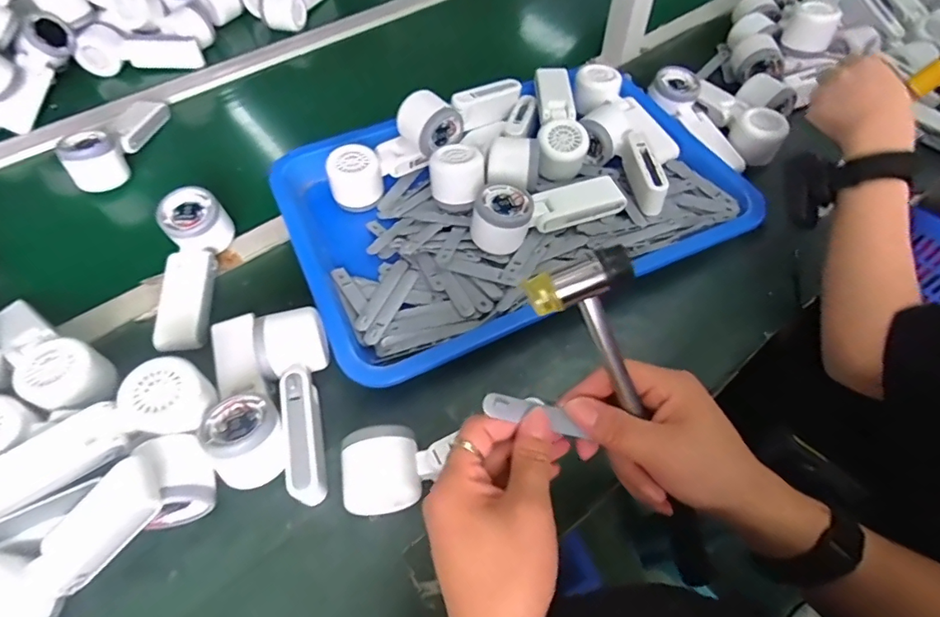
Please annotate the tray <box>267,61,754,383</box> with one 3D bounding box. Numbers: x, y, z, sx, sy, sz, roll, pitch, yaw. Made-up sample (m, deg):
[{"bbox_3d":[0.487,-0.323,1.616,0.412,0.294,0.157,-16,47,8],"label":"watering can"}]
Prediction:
[{"bbox_3d":[0.046,-0.131,0.550,0.468,0.063,0.311,-22,58,-14],"label":"tray"}]

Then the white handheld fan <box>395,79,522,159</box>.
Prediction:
[{"bbox_3d":[0.000,-0.232,0.578,0.167,0.048,0.052,-33,61,-20],"label":"white handheld fan"}]

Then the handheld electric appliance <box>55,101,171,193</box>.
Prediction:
[{"bbox_3d":[-0.443,-0.217,0.633,0.050,0.055,0.166,0,55,1],"label":"handheld electric appliance"}]

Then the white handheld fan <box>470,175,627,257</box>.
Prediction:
[{"bbox_3d":[0.080,-0.107,0.525,0.161,0.047,0.046,-19,57,-12],"label":"white handheld fan"}]

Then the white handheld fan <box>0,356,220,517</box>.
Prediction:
[{"bbox_3d":[-0.287,0.094,0.380,0.172,0.038,0.050,-23,58,-14],"label":"white handheld fan"}]

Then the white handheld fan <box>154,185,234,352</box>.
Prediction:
[{"bbox_3d":[-0.281,-0.037,0.510,0.054,0.045,0.163,-2,73,-1],"label":"white handheld fan"}]

